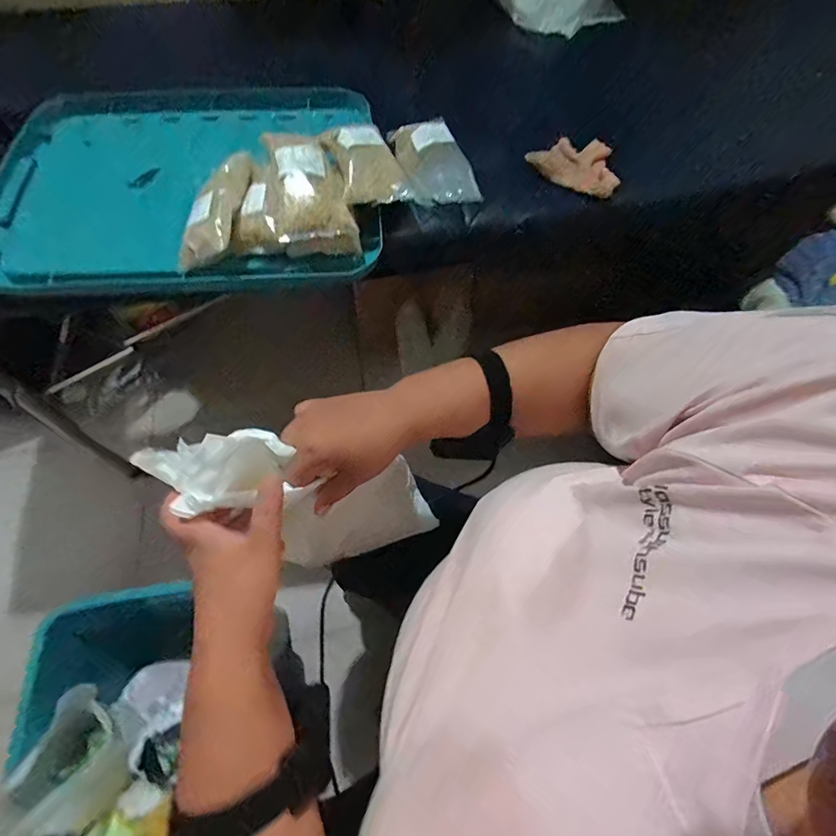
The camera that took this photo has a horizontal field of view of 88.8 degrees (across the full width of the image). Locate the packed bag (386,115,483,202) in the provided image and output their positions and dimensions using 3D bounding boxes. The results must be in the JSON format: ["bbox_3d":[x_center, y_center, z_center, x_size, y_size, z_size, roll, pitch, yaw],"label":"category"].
[{"bbox_3d":[0.022,-0.363,0.597,0.089,0.035,0.155,-17,64,-8],"label":"packed bag"}]

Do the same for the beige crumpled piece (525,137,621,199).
[{"bbox_3d":[0.232,-0.373,0.619,0.087,0.033,0.128,-38,69,-18],"label":"beige crumpled piece"}]

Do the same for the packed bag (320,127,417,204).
[{"bbox_3d":[-0.061,-0.329,0.551,0.096,0.039,0.131,-17,64,-8],"label":"packed bag"}]

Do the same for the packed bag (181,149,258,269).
[{"bbox_3d":[-0.237,-0.253,0.514,0.062,0.046,0.157,6,63,4],"label":"packed bag"}]

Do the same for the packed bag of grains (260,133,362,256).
[{"bbox_3d":[-0.132,-0.282,0.516,0.087,0.062,0.165,-13,63,-6],"label":"packed bag of grains"}]

